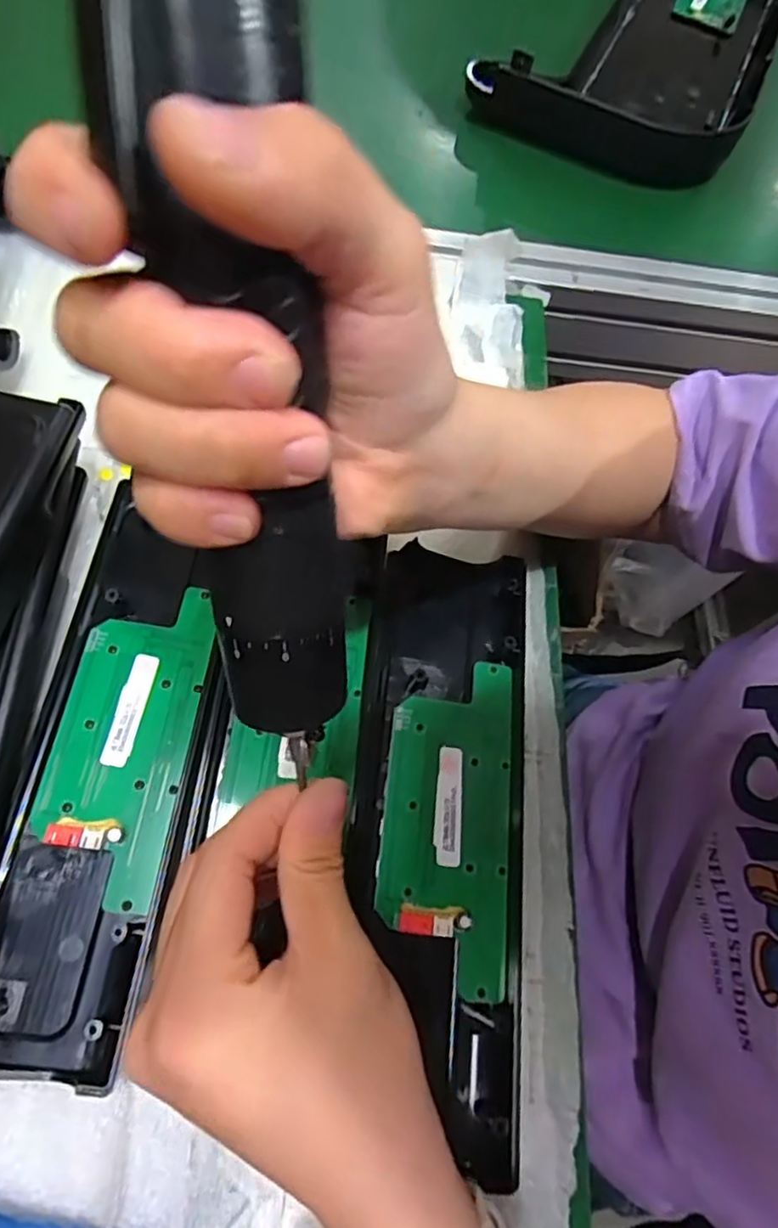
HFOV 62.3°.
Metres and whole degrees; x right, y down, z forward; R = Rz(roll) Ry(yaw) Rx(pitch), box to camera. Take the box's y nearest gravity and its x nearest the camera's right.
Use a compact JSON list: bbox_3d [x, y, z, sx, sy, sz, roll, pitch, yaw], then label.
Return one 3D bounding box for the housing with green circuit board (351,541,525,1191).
[{"bbox_3d":[0.023,0.083,0.279,0.070,0.026,0.239,7,66,-4],"label":"housing with green circuit board"}]

